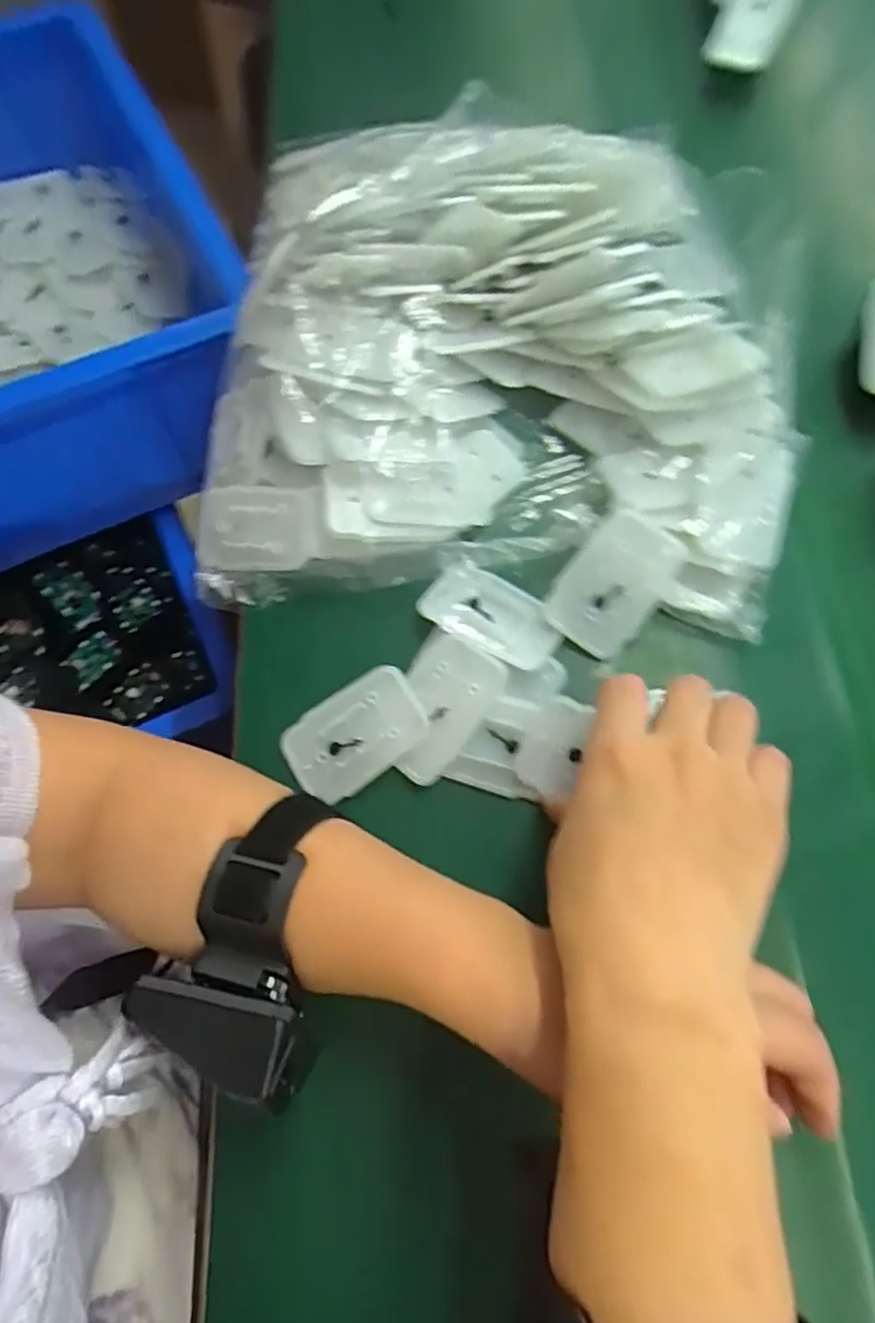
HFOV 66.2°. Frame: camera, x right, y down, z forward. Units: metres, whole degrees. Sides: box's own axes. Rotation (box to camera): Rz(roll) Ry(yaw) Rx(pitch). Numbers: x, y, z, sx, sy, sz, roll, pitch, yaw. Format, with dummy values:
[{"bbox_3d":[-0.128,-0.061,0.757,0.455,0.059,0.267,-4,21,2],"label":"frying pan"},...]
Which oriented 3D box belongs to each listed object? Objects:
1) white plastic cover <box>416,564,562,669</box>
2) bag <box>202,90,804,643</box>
[{"bbox_3d":[0.028,-0.024,0.339,0.069,0.009,0.039,27,72,11],"label":"white plastic cover"},{"bbox_3d":[0.029,-0.163,0.351,0.295,0.079,0.265,5,69,3],"label":"bag"}]

